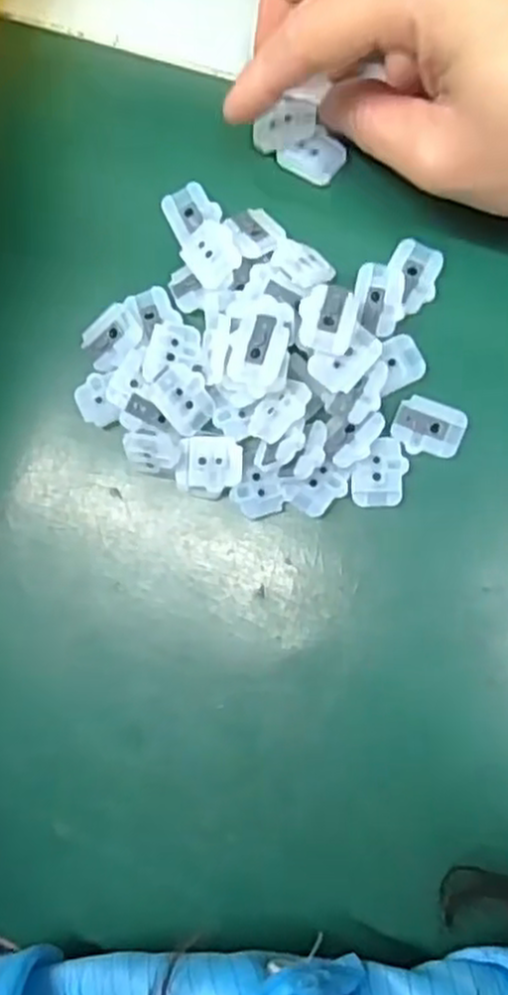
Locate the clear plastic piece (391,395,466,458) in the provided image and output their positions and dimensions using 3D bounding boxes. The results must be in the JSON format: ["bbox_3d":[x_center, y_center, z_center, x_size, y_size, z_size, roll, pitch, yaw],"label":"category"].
[{"bbox_3d":[0.055,-0.022,0.231,0.021,0.004,0.017,20,88,10],"label":"clear plastic piece"}]

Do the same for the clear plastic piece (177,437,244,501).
[{"bbox_3d":[-0.014,-0.010,0.237,0.020,0.006,0.019,4,85,9],"label":"clear plastic piece"}]

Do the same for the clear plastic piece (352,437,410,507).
[{"bbox_3d":[0.039,-0.008,0.230,0.017,0.004,0.021,-1,84,9],"label":"clear plastic piece"}]

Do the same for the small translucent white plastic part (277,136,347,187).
[{"bbox_3d":[0.019,-0.113,0.245,0.020,0.004,0.014,28,87,7],"label":"small translucent white plastic part"}]

